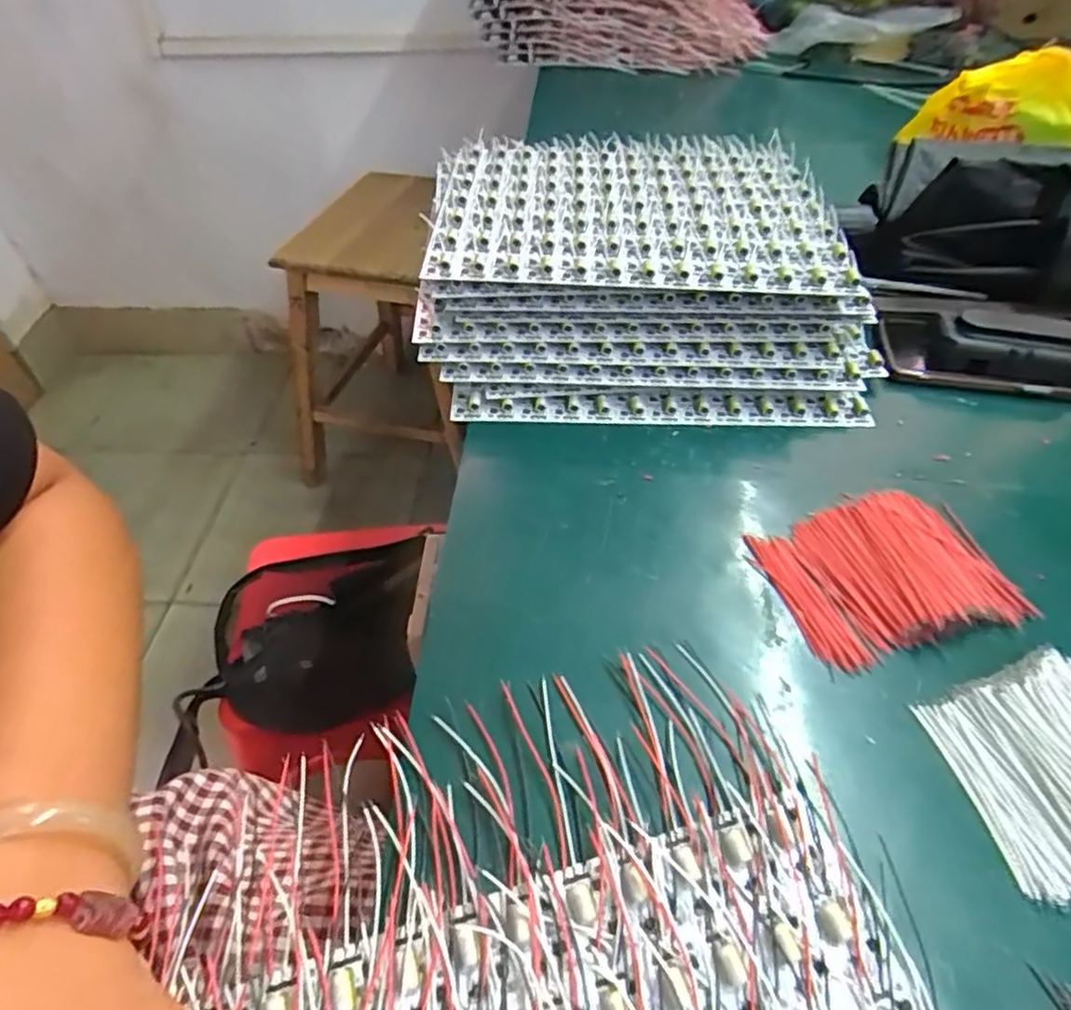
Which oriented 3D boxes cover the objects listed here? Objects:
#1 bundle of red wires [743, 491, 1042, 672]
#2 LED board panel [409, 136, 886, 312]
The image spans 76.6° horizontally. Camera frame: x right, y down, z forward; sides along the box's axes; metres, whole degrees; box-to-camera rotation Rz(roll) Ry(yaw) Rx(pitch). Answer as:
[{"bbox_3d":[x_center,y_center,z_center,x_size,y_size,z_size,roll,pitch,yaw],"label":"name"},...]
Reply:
[{"bbox_3d":[0.195,0.034,0.375,0.125,0.022,0.092,-12,48,-12],"label":"bundle of red wires"},{"bbox_3d":[0.072,-0.232,0.534,0.293,0.023,0.249,0,47,-1],"label":"LED board panel"}]

